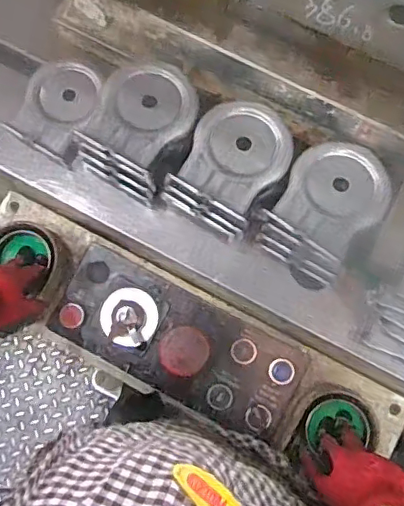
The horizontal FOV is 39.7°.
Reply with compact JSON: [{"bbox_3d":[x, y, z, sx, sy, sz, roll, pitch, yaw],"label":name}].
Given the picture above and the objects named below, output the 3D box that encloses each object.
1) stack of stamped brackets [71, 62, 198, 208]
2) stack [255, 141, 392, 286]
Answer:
[{"bbox_3d":[-0.067,-0.137,0.610,0.101,0.098,0.124,33,77,7],"label":"stack of stamped brackets"},{"bbox_3d":[0.128,-0.042,0.600,0.102,0.090,0.134,36,78,7],"label":"stack"}]

